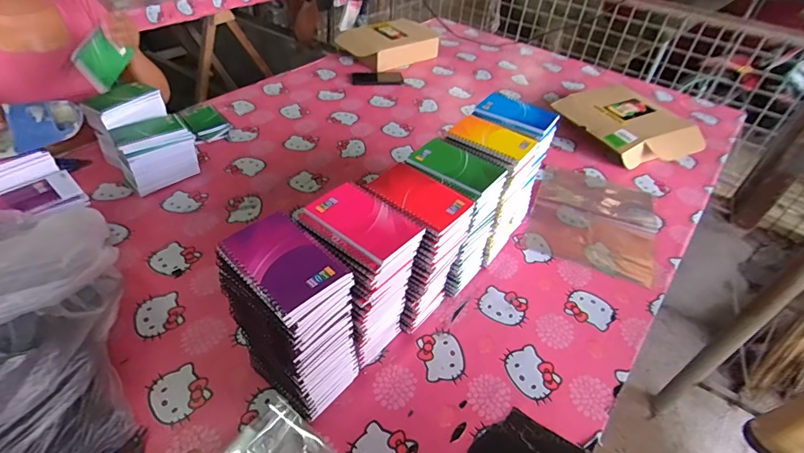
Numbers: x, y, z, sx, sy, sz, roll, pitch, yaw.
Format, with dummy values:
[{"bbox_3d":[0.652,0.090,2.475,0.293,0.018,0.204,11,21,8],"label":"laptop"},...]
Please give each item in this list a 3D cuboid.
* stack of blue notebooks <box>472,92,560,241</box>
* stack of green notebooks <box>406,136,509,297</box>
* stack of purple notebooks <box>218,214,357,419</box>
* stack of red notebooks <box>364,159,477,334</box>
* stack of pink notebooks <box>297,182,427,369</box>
[{"bbox_3d":[0.201,-0.111,0.832,0.133,0.262,0.110,29,49,24],"label":"stack of blue notebooks"},{"bbox_3d":[0.078,-0.006,0.713,0.126,0.244,0.104,29,49,25],"label":"stack of green notebooks"},{"bbox_3d":[-0.133,0.123,0.540,0.133,0.267,0.104,34,51,28],"label":"stack of purple notebooks"},{"bbox_3d":[0.018,0.045,0.649,0.126,0.251,0.103,29,49,24],"label":"stack of red notebooks"},{"bbox_3d":[-0.059,0.087,0.593,0.127,0.256,0.106,29,49,24],"label":"stack of pink notebooks"}]

